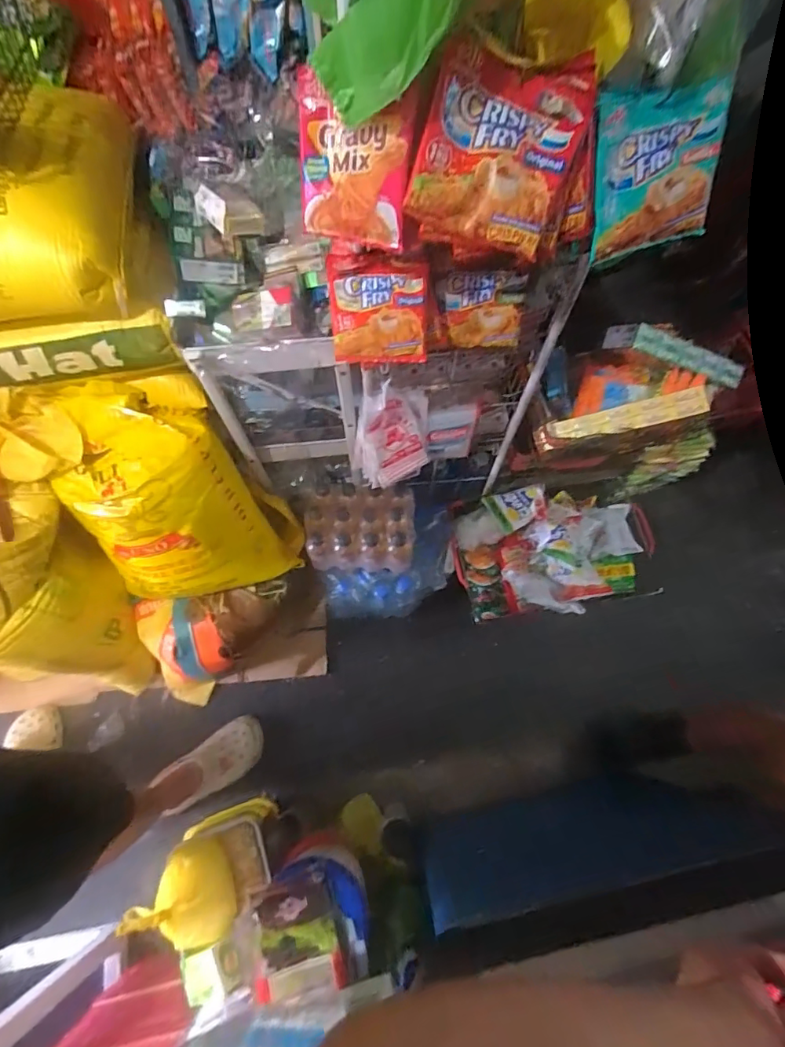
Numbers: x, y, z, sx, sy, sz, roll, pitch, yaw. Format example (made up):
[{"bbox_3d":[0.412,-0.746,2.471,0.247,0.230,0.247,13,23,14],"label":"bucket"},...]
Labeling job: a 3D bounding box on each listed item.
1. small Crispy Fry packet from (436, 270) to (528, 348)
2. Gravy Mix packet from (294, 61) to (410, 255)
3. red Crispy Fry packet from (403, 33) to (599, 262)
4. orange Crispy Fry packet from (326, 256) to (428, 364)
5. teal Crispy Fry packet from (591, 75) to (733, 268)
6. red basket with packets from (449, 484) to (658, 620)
[{"bbox_3d":[0.114,-0.277,0.650,0.111,0.098,0.022,-6,39,-3],"label":"small Crispy Fry packet"},{"bbox_3d":[-0.039,-0.326,0.454,0.111,0.117,0.020,19,39,13],"label":"Gravy Mix packet"},{"bbox_3d":[0.093,-0.330,0.436,0.130,0.019,0.144,14,107,-11],"label":"red Crispy Fry packet"},{"bbox_3d":[-0.017,-0.255,0.609,0.117,0.117,0.025,0,35,2],"label":"orange Crispy Fry packet"},{"bbox_3d":[0.259,-0.345,0.489,0.132,0.134,0.014,-19,35,-5],"label":"teal Crispy Fry packet"},{"bbox_3d":[0.401,0.057,1.216,0.488,0.147,0.314,-10,70,-4],"label":"red basket with packets"}]

